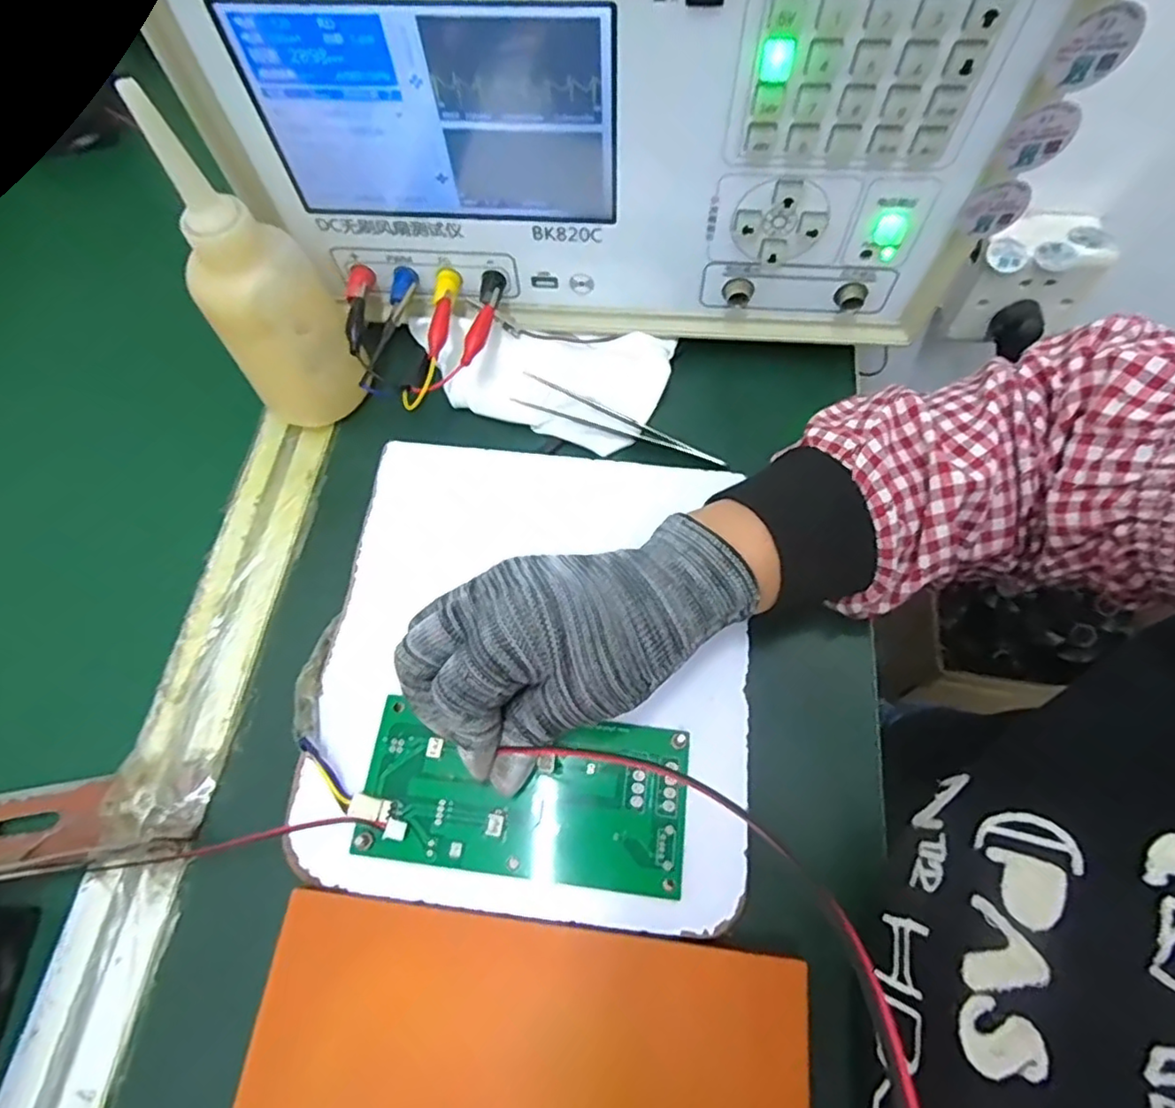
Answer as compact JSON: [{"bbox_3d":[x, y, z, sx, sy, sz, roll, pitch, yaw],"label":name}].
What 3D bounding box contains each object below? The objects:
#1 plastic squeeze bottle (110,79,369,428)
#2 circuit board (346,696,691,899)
[{"bbox_3d":[-0.160,-0.128,0.303,0.061,0.144,0.056,-31,68,-9],"label":"plastic squeeze bottle"},{"bbox_3d":[-0.026,0.101,0.263,0.133,0.011,0.063,4,64,2],"label":"circuit board"}]

